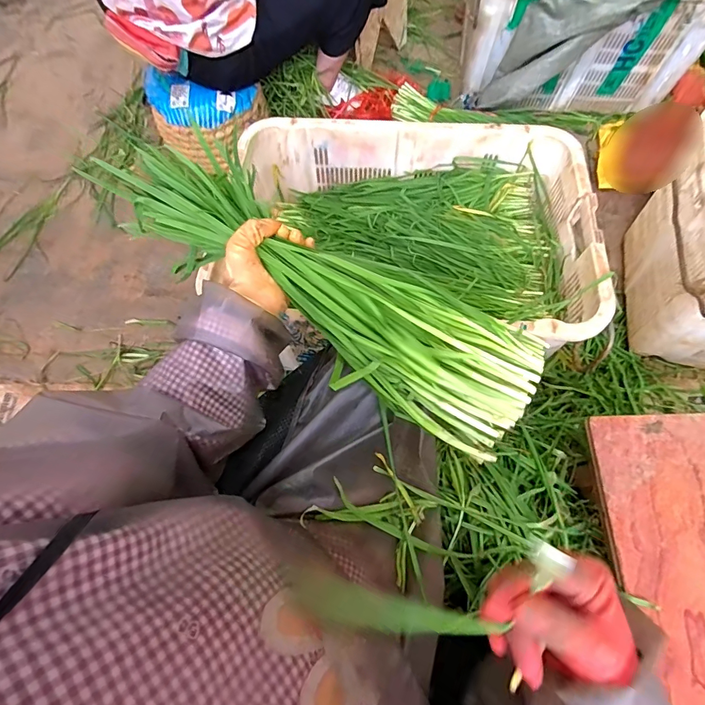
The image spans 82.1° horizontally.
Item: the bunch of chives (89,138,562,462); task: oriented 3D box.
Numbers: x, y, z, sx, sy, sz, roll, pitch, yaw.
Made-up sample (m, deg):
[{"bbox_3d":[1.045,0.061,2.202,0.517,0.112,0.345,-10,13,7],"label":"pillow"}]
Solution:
[{"bbox_3d":[-0.042,-0.075,0.442,0.489,0.086,0.141,32,74,13],"label":"bunch of chives"}]

